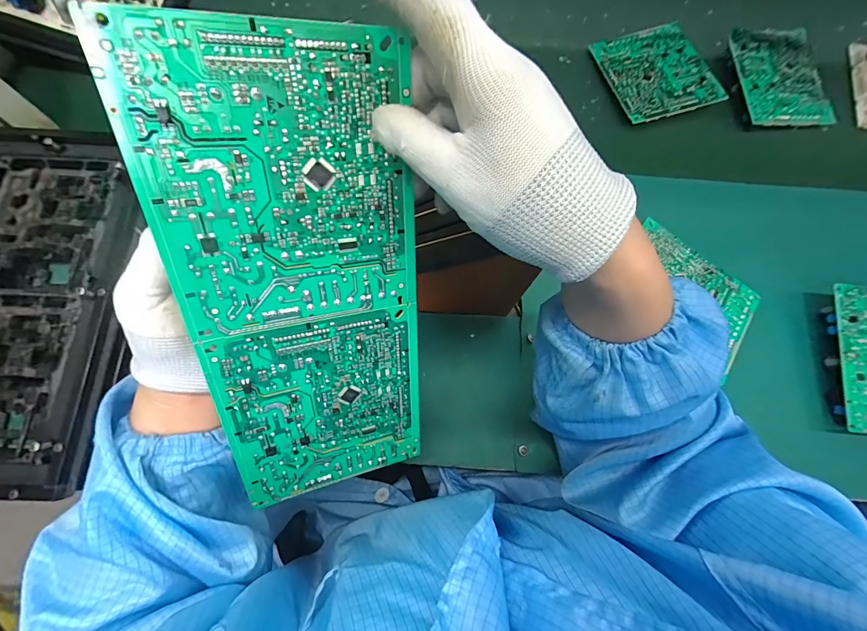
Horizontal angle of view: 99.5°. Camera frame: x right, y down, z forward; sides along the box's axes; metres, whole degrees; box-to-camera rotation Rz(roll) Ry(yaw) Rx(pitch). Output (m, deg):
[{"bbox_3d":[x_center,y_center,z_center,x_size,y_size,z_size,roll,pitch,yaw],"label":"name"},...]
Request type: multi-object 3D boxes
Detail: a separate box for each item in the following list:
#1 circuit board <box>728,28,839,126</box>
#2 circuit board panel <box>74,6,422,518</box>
[{"bbox_3d":[0.452,-0.316,0.485,0.118,0.019,0.137,-1,74,-1],"label":"circuit board"},{"bbox_3d":[-0.072,0.000,0.222,0.126,0.284,0.004,-12,31,-20],"label":"circuit board panel"}]

